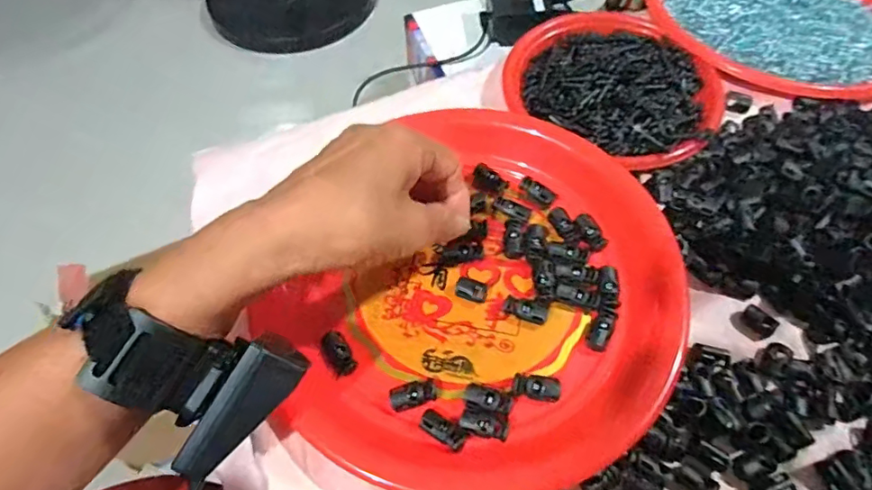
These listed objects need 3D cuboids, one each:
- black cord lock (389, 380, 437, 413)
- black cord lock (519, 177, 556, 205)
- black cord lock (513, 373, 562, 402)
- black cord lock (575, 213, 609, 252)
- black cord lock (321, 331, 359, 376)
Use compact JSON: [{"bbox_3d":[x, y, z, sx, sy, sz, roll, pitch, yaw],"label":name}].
[{"bbox_3d":[-0.013,0.087,0.308,0.026,0.006,0.013,-14,59,-8],"label":"black cord lock"},{"bbox_3d":[0.072,-0.038,0.378,0.026,0.006,0.012,34,64,20],"label":"black cord lock"},{"bbox_3d":[0.058,0.082,0.308,0.027,0.008,0.013,5,58,5],"label":"black cord lock"},{"bbox_3d":[0.104,-0.008,0.360,0.015,0.008,0.026,-20,60,-11],"label":"black cord lock"},{"bbox_3d":[-0.058,0.064,0.320,0.014,0.008,0.025,-30,62,-16],"label":"black cord lock"}]

